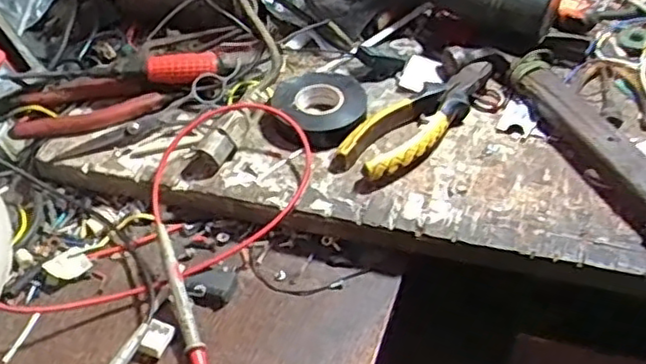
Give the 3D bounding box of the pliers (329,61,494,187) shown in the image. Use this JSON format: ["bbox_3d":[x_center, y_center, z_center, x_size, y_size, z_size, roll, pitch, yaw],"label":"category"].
[{"bbox_3d":[0.077,-0.053,0.538,0.055,0.019,0.166,28,53,26],"label":"pliers"}]

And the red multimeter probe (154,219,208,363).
[{"bbox_3d":[-0.092,0.078,0.445,0.011,0.008,0.127,-17,61,-14],"label":"red multimeter probe"}]

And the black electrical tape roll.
[{"bbox_3d":[-0.001,-0.063,0.542,0.068,0.020,0.069,-29,52,-24],"label":"black electrical tape roll"}]

